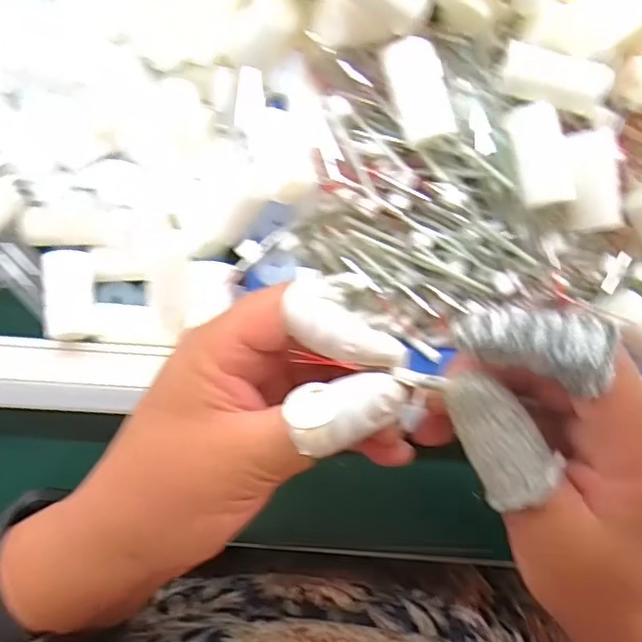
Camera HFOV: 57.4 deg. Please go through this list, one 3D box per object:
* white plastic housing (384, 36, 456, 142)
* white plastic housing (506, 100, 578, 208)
[{"bbox_3d":[0.042,-0.100,0.251,0.022,0.007,0.042,-16,85,-5],"label":"white plastic housing"},{"bbox_3d":[0.093,-0.070,0.247,0.022,0.010,0.041,-16,85,-5],"label":"white plastic housing"}]

